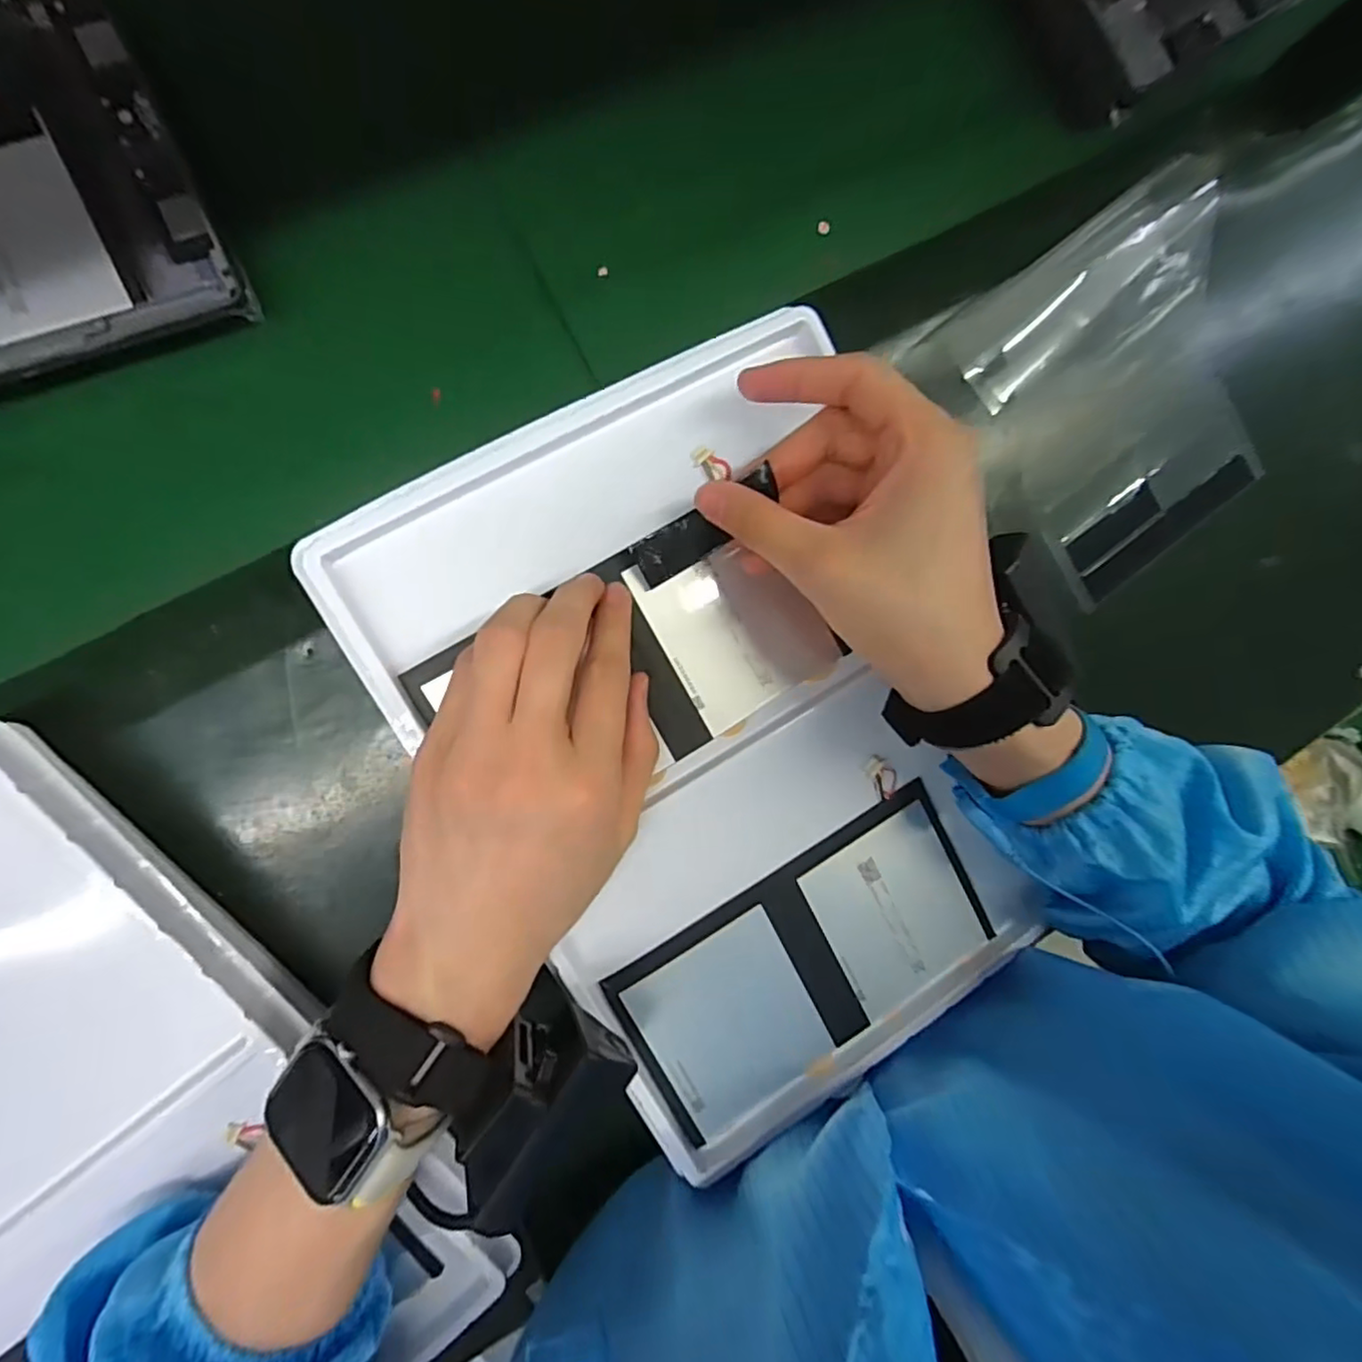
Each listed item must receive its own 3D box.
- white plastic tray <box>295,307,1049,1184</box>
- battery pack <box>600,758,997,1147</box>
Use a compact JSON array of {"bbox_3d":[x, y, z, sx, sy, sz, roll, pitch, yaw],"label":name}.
[{"bbox_3d":[0.015,0.035,0.289,0.217,0.031,0.324,-27,93,-9],"label":"white plastic tray"},{"bbox_3d":[0.061,0.127,0.305,0.171,0.011,0.094,-30,94,-9],"label":"battery pack"}]

